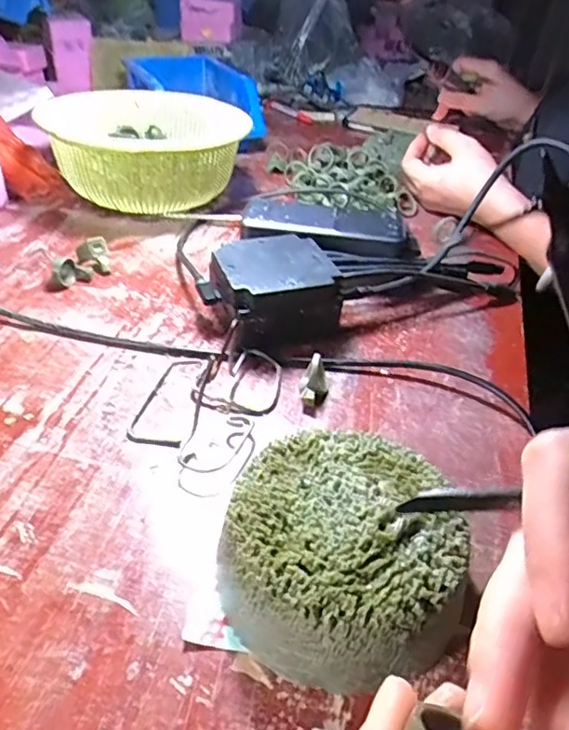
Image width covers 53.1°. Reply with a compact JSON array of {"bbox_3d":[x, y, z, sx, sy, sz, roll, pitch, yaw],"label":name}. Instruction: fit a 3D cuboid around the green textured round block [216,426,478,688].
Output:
[{"bbox_3d":[0.025,0.080,0.250,0.096,0.047,0.100,3,38,-2],"label":"green textured round block"}]

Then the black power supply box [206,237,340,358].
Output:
[{"bbox_3d":[-0.008,-0.052,0.407,0.078,0.049,0.085,-11,41,-20],"label":"black power supply box"}]

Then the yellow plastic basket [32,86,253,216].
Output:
[{"bbox_3d":[-0.136,-0.208,0.568,0.183,0.079,0.179,-16,43,-25],"label":"yellow plastic basket"}]

